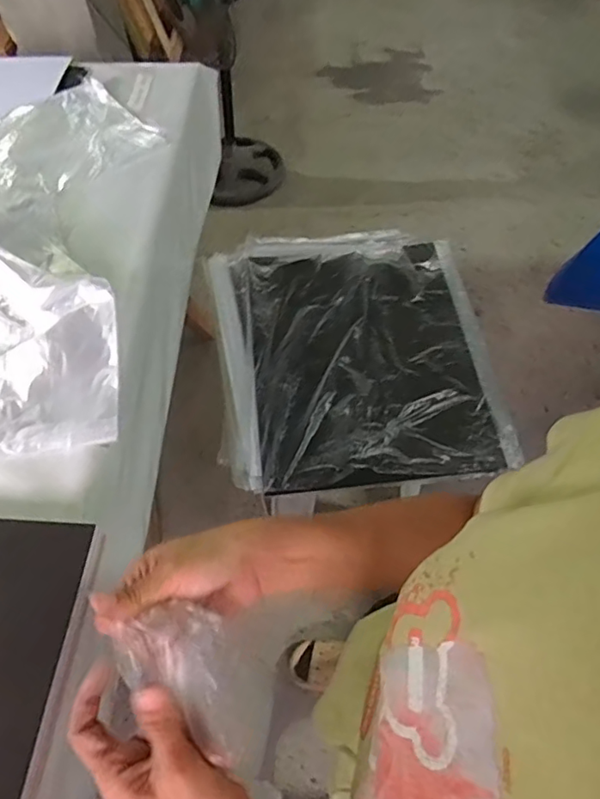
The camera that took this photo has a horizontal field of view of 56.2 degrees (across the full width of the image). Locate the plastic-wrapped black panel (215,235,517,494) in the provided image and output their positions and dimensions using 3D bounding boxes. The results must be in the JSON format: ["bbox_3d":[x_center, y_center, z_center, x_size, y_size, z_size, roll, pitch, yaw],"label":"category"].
[{"bbox_3d":[0.083,-0.100,1.013,0.465,0.038,0.553,-6,59,-3],"label":"plastic-wrapped black panel"}]

